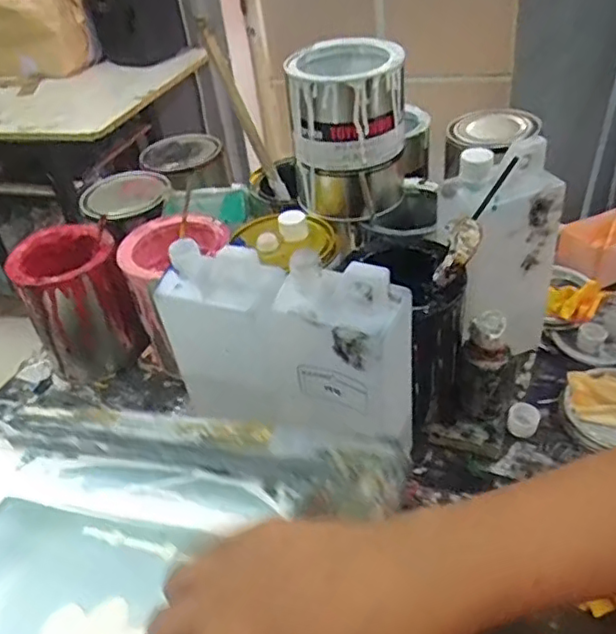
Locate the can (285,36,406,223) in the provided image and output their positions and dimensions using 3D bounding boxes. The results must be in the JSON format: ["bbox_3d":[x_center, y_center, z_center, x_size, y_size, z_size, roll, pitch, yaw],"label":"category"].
[{"bbox_3d":[0.040,-0.177,0.602,0.102,0.142,0.107,-3,39,6],"label":"can"}]

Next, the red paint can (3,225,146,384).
[{"bbox_3d":[-0.252,-0.012,0.694,0.105,0.145,0.099,-26,42,-22],"label":"red paint can"}]

